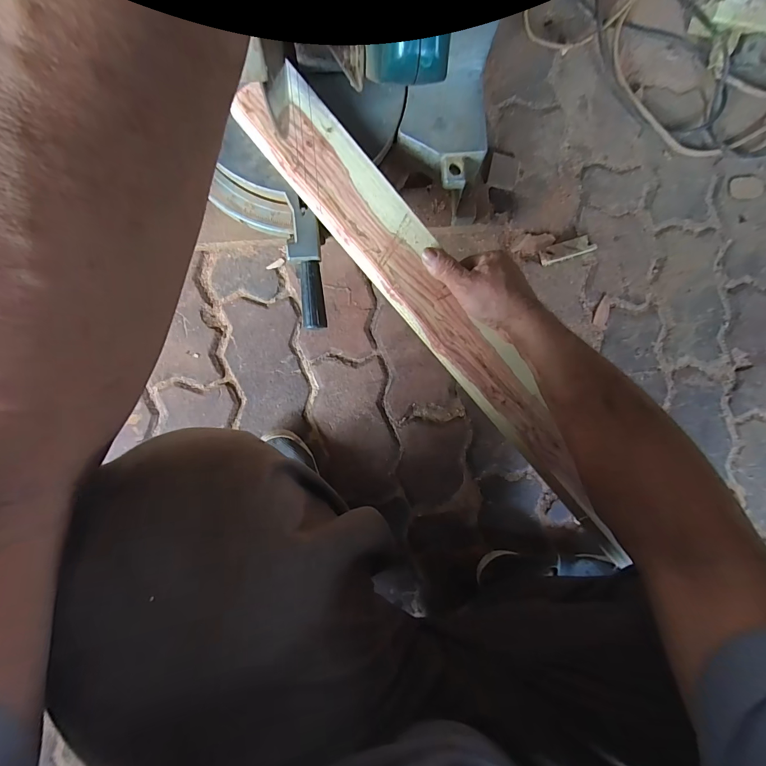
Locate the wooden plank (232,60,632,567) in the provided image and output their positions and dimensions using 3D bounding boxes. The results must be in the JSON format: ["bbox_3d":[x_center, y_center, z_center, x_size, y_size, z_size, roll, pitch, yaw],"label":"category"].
[{"bbox_3d":[0.077,-0.069,0.423,0.082,0.024,0.632,-39,95,-1],"label":"wooden plank"}]

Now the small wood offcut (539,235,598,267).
[{"bbox_3d":[0.285,-0.205,0.560,0.082,0.013,0.027,-19,96,-3],"label":"small wood offcut"}]

